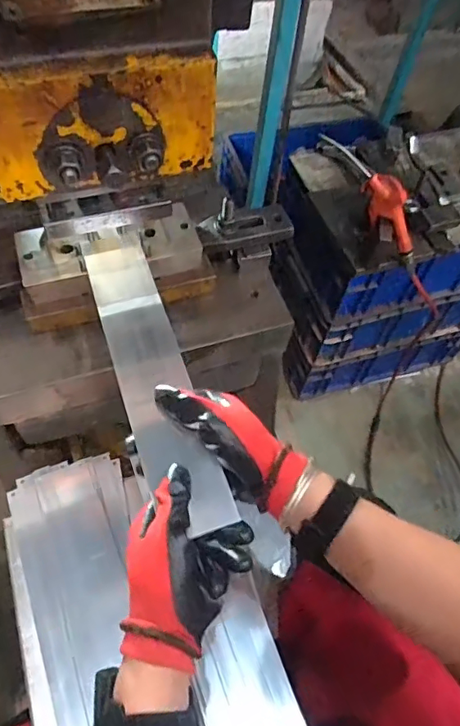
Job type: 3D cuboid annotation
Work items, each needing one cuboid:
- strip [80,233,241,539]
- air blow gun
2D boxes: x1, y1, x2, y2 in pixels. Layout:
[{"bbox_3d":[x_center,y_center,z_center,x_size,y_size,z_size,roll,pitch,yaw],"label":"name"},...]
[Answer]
[{"bbox_3d":[-0.074,0.001,0.469,0.061,0.011,0.311,-16,62,-13],"label":"strip"},{"bbox_3d":[0.238,-0.255,0.796,0.259,0.072,0.031,49,57,-24],"label":"air blow gun"}]

